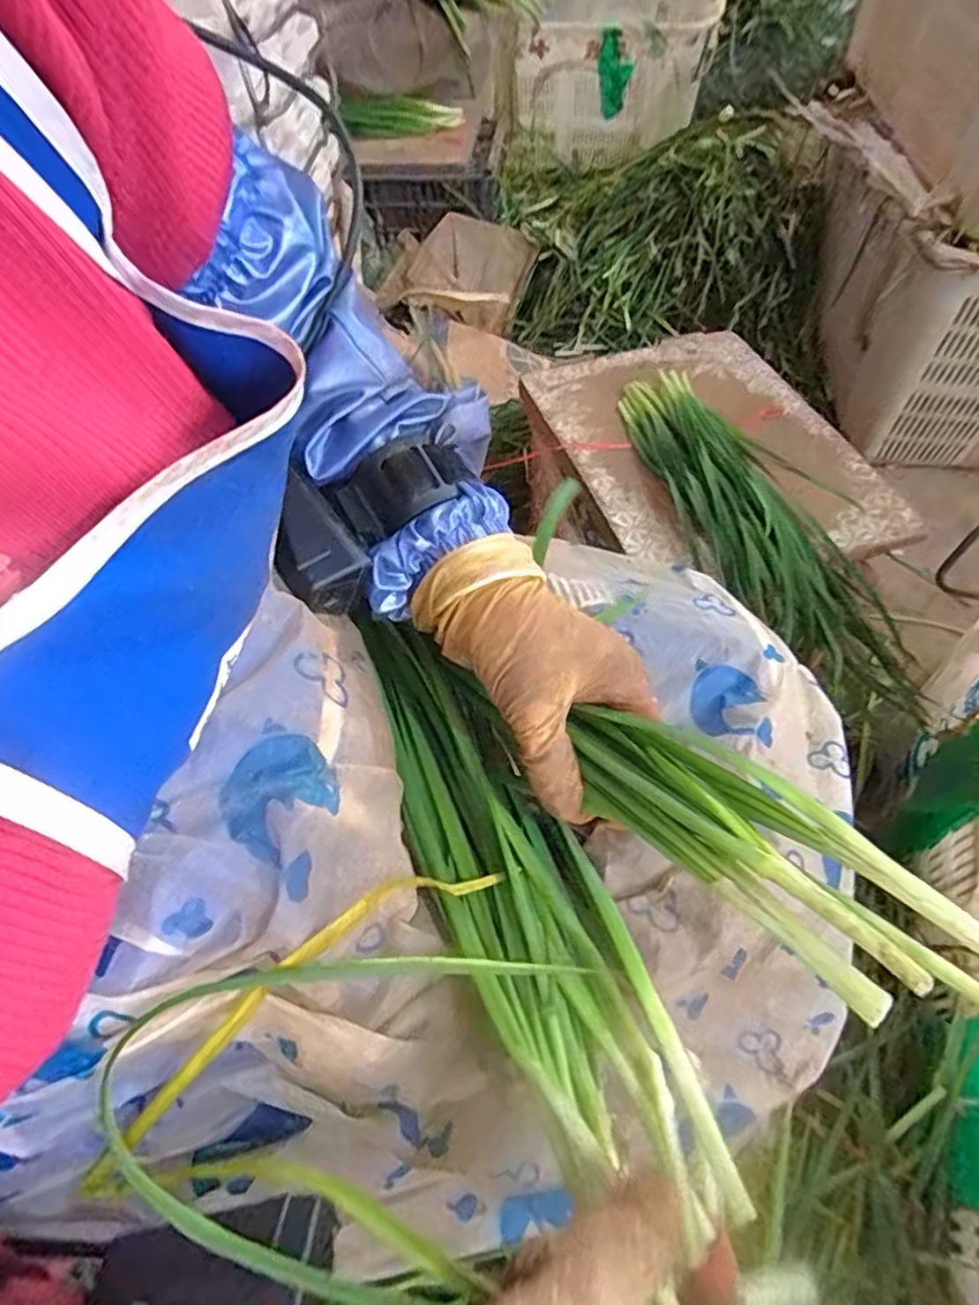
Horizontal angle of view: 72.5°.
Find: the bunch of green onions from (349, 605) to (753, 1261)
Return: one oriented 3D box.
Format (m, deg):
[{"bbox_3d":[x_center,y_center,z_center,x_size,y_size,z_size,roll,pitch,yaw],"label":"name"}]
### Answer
[{"bbox_3d":[0.009,0.096,0.297,0.068,0.045,0.292,-25,65,-13],"label":"bunch of green onions"}]

